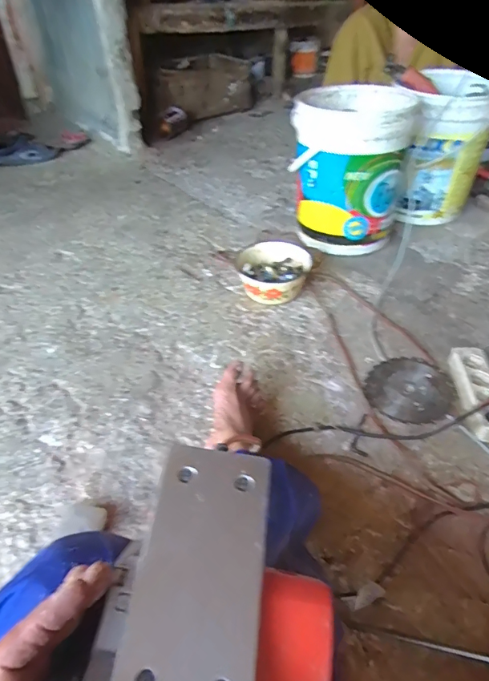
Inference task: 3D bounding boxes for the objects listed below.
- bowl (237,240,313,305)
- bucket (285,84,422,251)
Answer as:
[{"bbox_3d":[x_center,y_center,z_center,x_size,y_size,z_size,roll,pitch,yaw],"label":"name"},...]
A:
[{"bbox_3d":[0.073,-0.169,1.125,0.180,0.078,0.184,-2,43,2],"label":"bowl"},{"bbox_3d":[0.290,-0.473,1.249,0.293,0.356,0.314,7,44,11],"label":"bucket"}]

